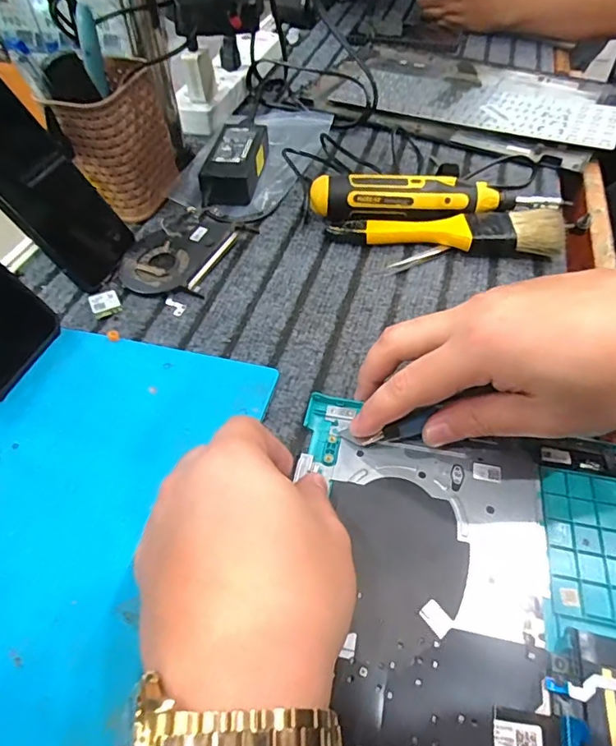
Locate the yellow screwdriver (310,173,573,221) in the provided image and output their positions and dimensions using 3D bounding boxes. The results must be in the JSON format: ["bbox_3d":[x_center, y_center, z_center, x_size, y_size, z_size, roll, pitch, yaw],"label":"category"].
[{"bbox_3d":[0.112,-0.151,0.435,0.215,0.035,0.028,2,51,3],"label":"yellow screwdriver"}]

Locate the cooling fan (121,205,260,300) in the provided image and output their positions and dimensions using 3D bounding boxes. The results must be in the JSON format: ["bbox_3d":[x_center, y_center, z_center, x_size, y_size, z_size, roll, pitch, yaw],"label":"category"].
[{"bbox_3d":[-0.107,-0.105,0.420,0.084,0.014,0.108,22,55,18],"label":"cooling fan"}]

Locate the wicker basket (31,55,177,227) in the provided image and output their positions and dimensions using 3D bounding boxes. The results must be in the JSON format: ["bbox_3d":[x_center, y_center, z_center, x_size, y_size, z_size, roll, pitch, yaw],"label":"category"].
[{"bbox_3d":[-0.165,-0.214,0.445,0.062,0.101,0.097,9,52,9],"label":"wicker basket"}]

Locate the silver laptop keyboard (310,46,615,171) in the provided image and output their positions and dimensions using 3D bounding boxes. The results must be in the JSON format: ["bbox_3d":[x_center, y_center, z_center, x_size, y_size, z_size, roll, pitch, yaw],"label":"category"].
[{"bbox_3d":[0.187,-0.342,0.604,0.356,0.021,0.224,25,56,20],"label":"silver laptop keyboard"}]

